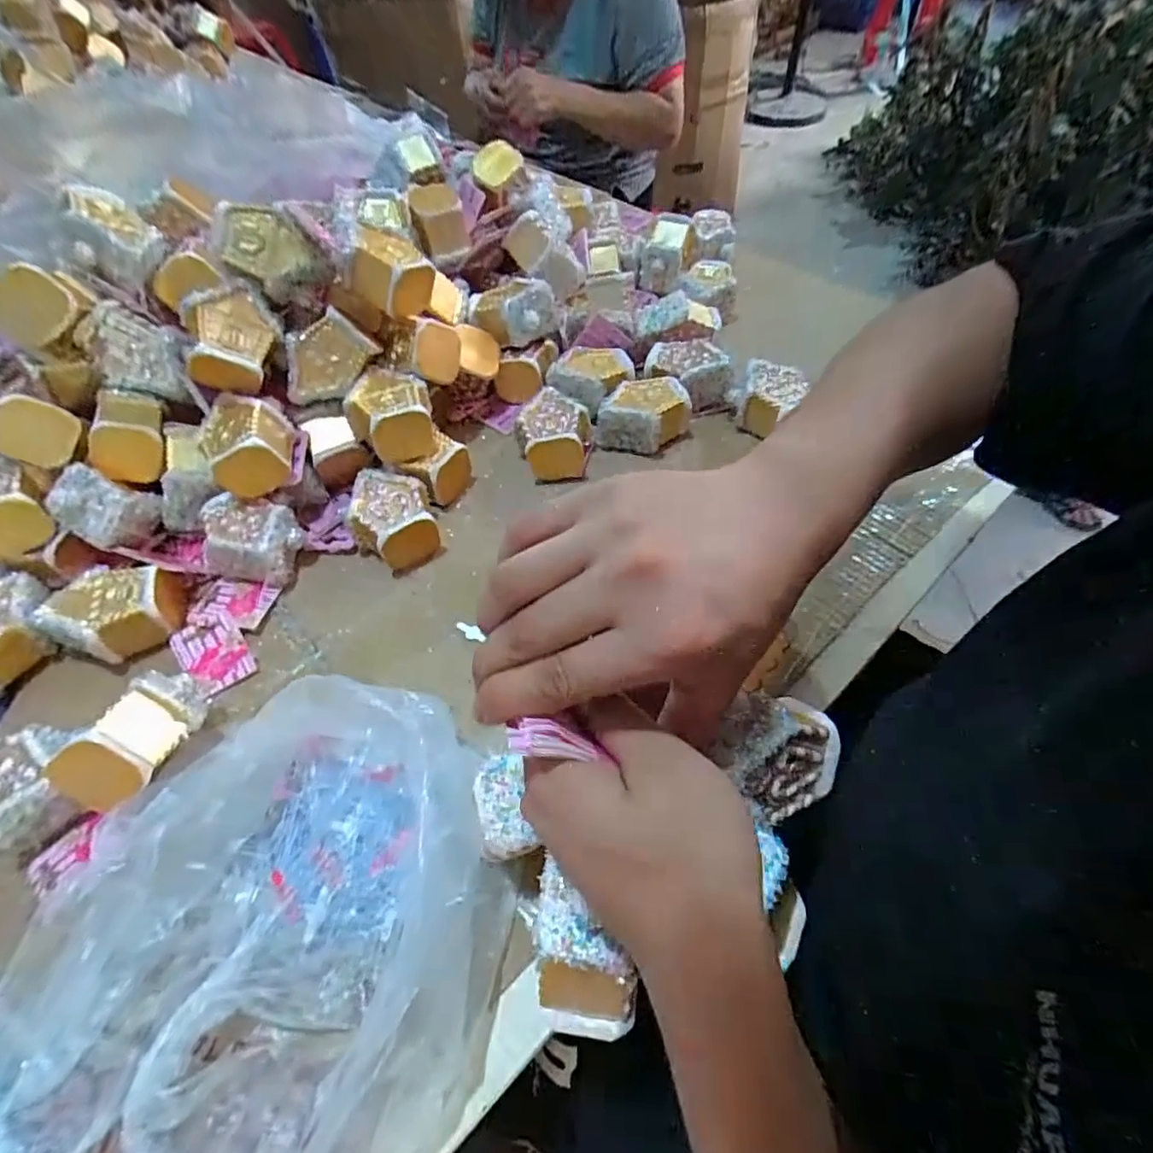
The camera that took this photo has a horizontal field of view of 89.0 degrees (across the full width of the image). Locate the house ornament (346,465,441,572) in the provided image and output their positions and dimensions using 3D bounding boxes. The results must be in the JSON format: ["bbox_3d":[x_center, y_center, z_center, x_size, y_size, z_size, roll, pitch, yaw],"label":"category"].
[{"bbox_3d":[-0.153,-0.050,0.498,0.070,0.042,0.085,-18,55,-10],"label":"house ornament"}]

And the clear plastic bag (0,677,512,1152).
[{"bbox_3d":[-0.159,0.186,0.313,0.246,0.067,0.268,35,63,25],"label":"clear plastic bag"}]

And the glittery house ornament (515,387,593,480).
[{"bbox_3d":[-0.021,-0.135,0.554,0.070,0.044,0.083,-8,54,-3],"label":"glittery house ornament"}]

